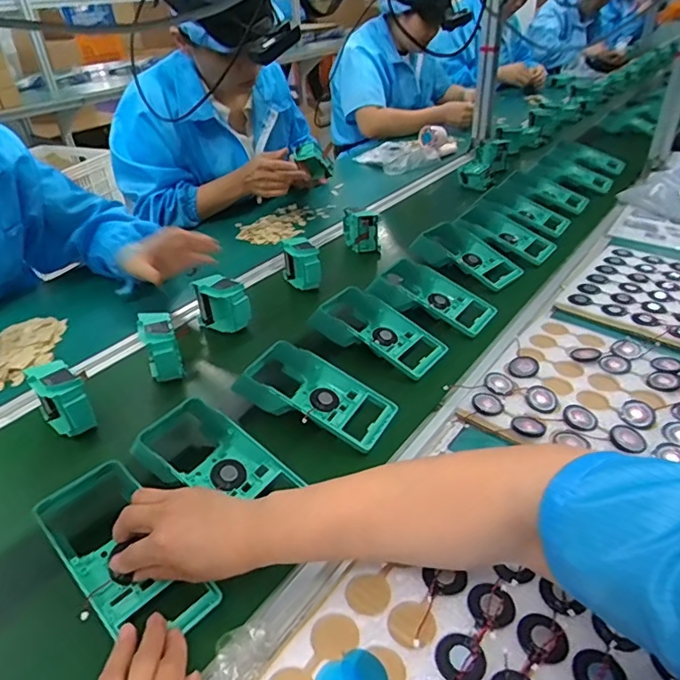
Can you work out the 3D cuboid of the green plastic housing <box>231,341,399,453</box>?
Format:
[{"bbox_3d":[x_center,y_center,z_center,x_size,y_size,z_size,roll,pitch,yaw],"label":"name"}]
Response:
[{"bbox_3d":[-0.030,0.064,0.611,0.184,0.044,0.092,17,40,25],"label":"green plastic housing"}]

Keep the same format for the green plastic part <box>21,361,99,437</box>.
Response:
[{"bbox_3d":[-0.319,0.066,0.593,0.045,0.070,0.077,-30,44,-33],"label":"green plastic part"}]

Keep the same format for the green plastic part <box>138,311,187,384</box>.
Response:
[{"bbox_3d":[-0.233,0.015,0.672,0.050,0.076,0.071,-16,38,-19],"label":"green plastic part"}]

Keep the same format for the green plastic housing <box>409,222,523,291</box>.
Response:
[{"bbox_3d":[0.220,-0.153,0.887,0.099,0.045,0.188,-22,40,-26],"label":"green plastic housing"}]

